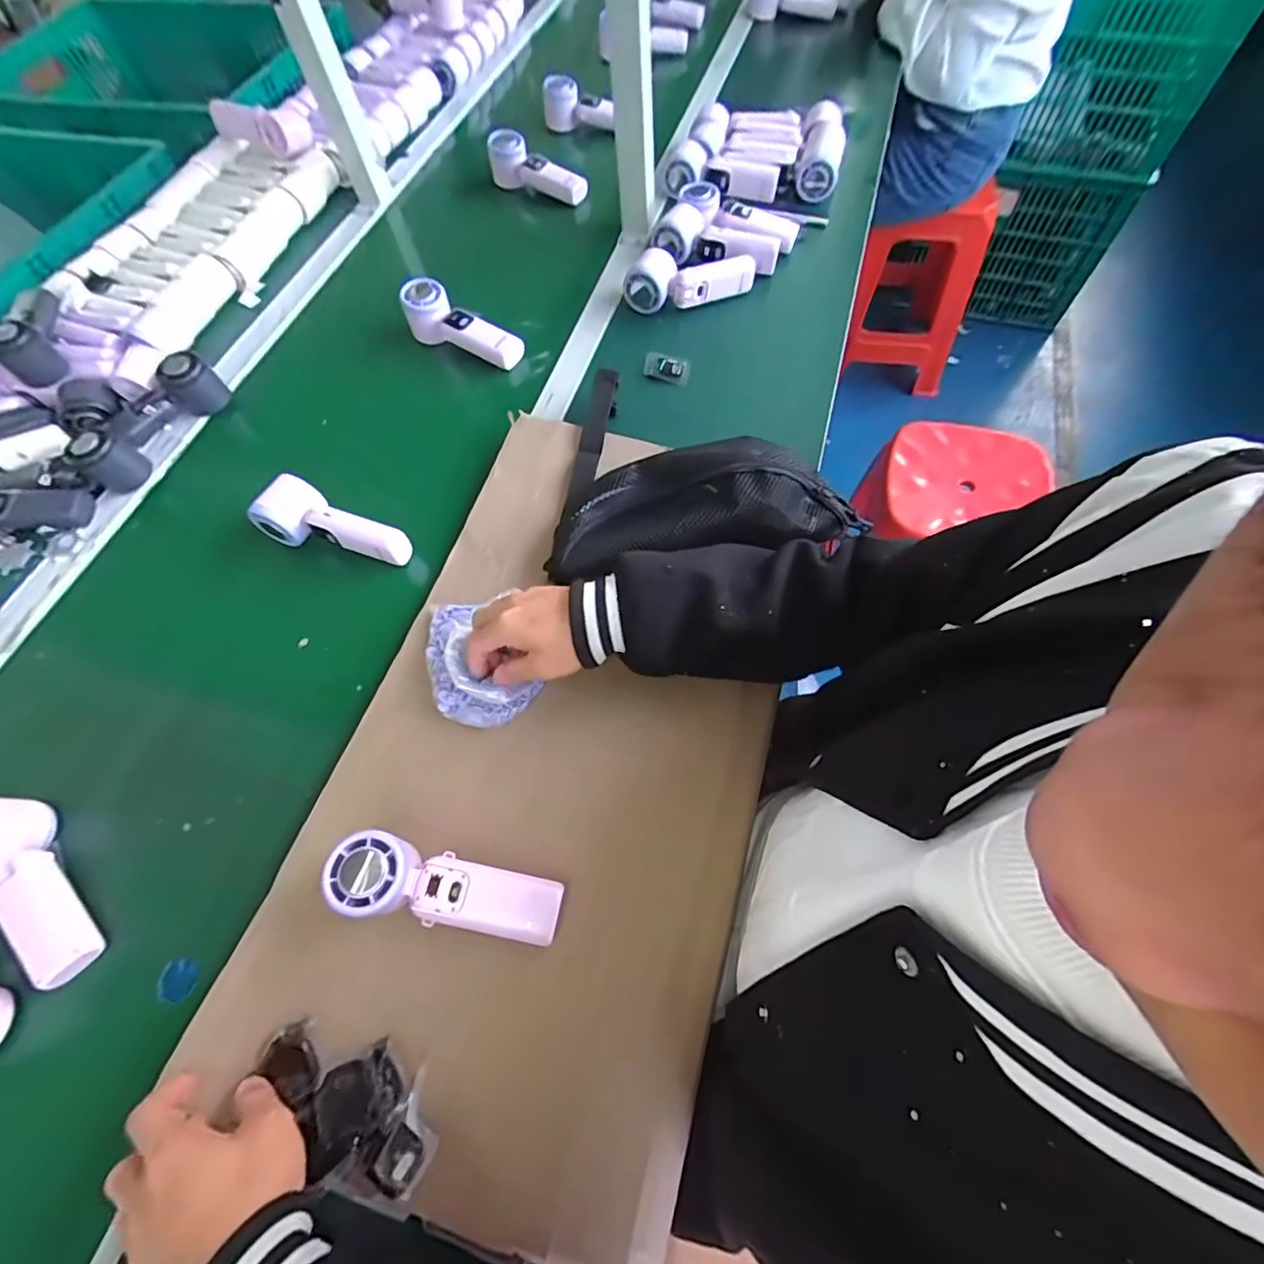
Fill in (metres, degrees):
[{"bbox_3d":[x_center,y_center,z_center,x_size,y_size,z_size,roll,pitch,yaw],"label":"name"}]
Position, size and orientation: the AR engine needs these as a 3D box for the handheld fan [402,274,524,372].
[{"bbox_3d":[-0.213,-0.386,0.709,0.159,0.062,0.045,27,67,16],"label":"handheld fan"}]

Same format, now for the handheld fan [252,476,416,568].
[{"bbox_3d":[-0.304,-0.099,0.587,0.154,0.069,0.058,22,66,14],"label":"handheld fan"}]

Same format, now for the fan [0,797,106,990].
[{"bbox_3d":[-0.478,0.200,0.437,0.050,0.061,0.159,-40,68,-16],"label":"fan"}]

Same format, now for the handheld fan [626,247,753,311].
[{"bbox_3d":[0.075,-0.458,0.733,0.172,0.055,0.049,-8,63,-1],"label":"handheld fan"}]

